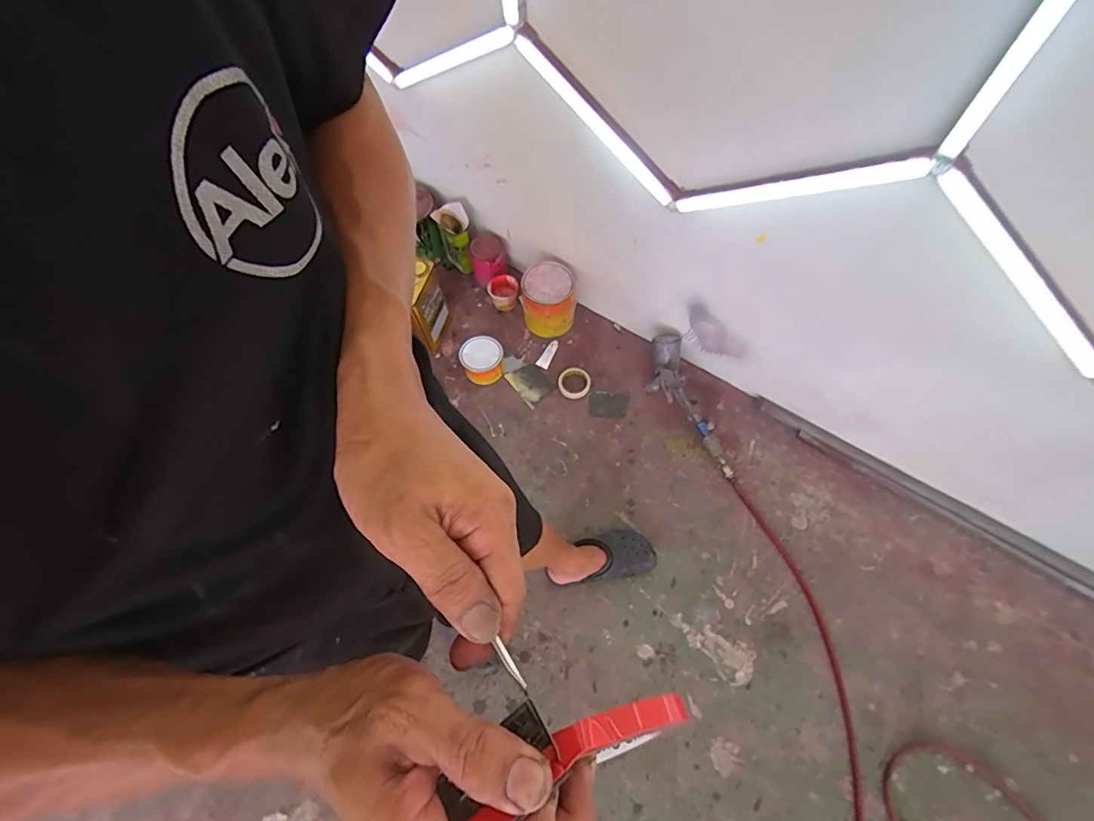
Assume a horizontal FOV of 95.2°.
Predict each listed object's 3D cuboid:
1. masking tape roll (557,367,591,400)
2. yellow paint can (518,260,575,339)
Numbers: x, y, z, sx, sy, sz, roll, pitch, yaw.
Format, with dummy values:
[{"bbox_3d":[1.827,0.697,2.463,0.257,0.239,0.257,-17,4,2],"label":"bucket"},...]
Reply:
[{"bbox_3d":[0.081,-0.082,1.487,0.097,0.016,0.099,-1,63,2],"label":"masking tape roll"},{"bbox_3d":[0.006,-0.336,1.534,0.157,0.165,0.178,6,63,5],"label":"yellow paint can"}]

